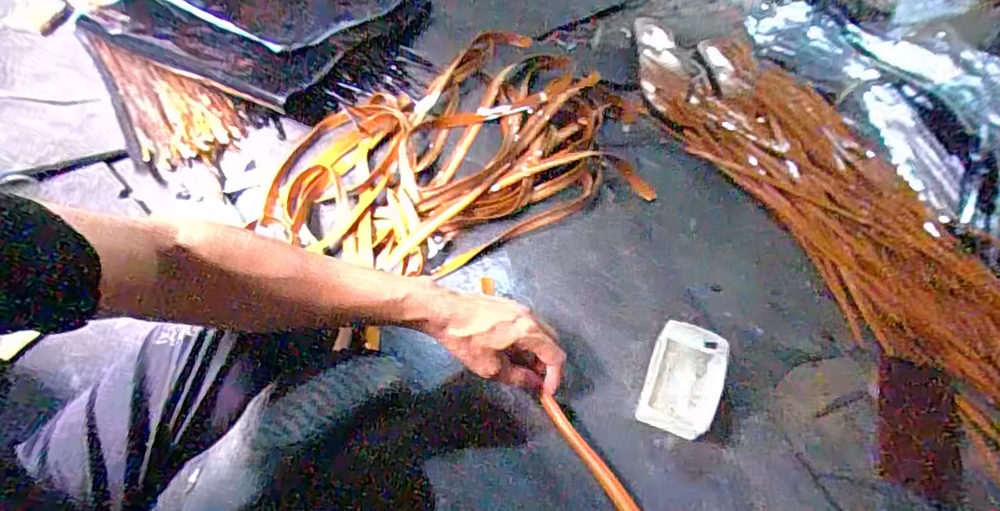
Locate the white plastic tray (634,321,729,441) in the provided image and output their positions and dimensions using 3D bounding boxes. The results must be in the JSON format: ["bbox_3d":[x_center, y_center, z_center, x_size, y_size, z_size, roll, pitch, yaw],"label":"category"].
[{"bbox_3d":[0.185,0.130,0.536,0.076,0.057,0.102,21,62,10],"label":"white plastic tray"}]

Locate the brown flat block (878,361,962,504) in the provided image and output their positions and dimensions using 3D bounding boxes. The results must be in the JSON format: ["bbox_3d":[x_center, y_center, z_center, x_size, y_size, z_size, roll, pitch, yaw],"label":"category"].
[{"bbox_3d":[0.455,0.186,0.568,0.084,0.014,0.147,21,62,10],"label":"brown flat block"}]

